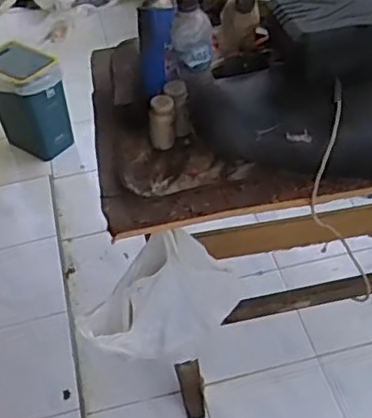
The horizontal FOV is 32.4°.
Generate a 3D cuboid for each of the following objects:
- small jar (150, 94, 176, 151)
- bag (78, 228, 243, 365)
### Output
[{"bbox_3d":[-0.039,-0.140,1.037,0.043,0.078,0.041,-8,44,-3],"label":"small jar"},{"bbox_3d":[-0.031,0.169,1.137,0.305,0.289,0.077,-30,48,-19],"label":"bag"}]

